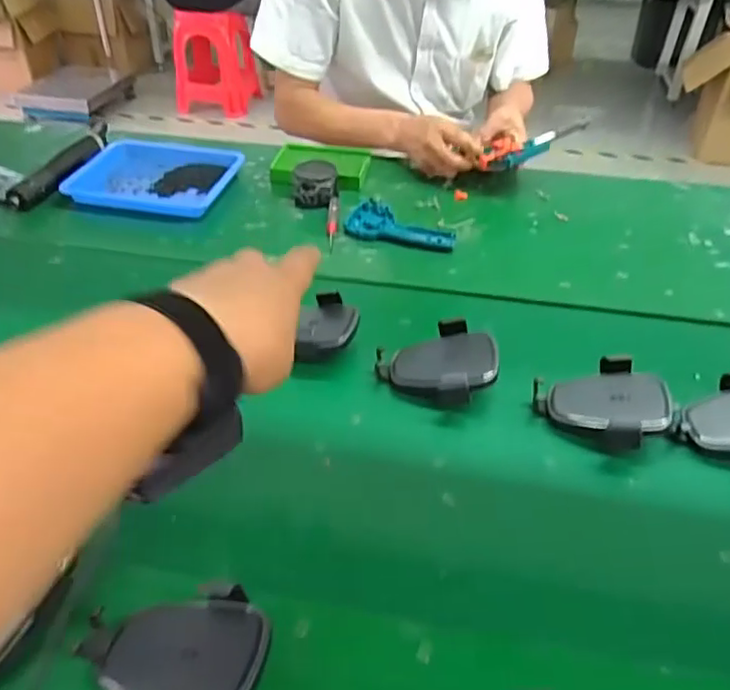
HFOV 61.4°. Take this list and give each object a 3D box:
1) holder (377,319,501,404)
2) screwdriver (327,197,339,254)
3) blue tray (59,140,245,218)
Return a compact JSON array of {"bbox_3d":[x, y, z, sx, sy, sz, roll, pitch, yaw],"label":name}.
[{"bbox_3d":[0.069,0.017,0.591,0.112,0.040,0.094,5,40,5],"label":"holder"},{"bbox_3d":[-0.043,-0.163,0.811,0.014,0.013,0.121,1,39,1],"label":"screwdriver"},{"bbox_3d":[-0.296,-0.254,0.904,0.217,0.032,0.177,8,40,9],"label":"blue tray"}]

